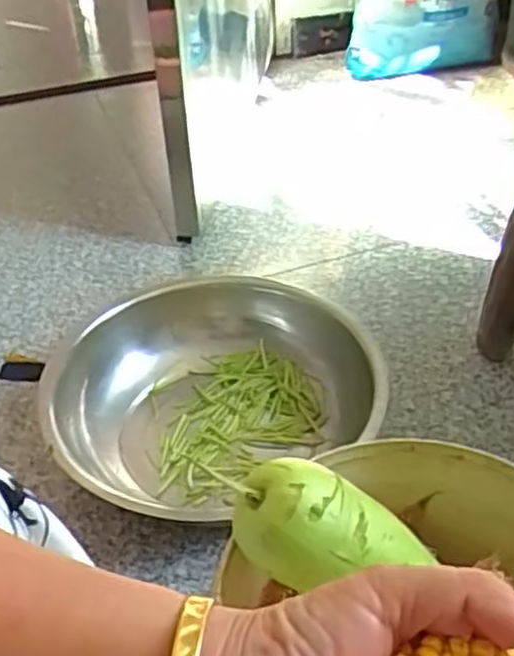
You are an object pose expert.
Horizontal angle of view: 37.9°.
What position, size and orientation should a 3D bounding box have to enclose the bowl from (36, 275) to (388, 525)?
[{"bbox_3d":[-0.056,0.066,0.896,0.330,0.099,0.287,-22,44,-23],"label":"bowl"}]

